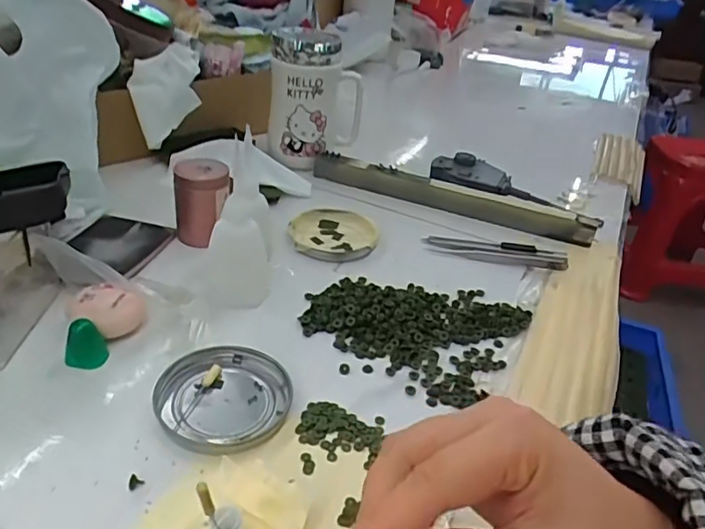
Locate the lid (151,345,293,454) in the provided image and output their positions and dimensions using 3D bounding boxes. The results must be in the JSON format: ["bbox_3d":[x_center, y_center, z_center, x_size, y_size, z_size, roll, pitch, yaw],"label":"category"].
[{"bbox_3d":[-0.080,0.079,0.348,0.078,0.008,0.077,6,33,-4],"label":"lid"}]

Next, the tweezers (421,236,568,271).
[{"bbox_3d":[0.134,-0.014,0.539,0.132,0.010,0.034,11,33,4],"label":"tweezers"}]

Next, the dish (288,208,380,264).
[{"bbox_3d":[-0.017,-0.032,0.534,0.078,0.010,0.087,10,32,3],"label":"dish"}]

